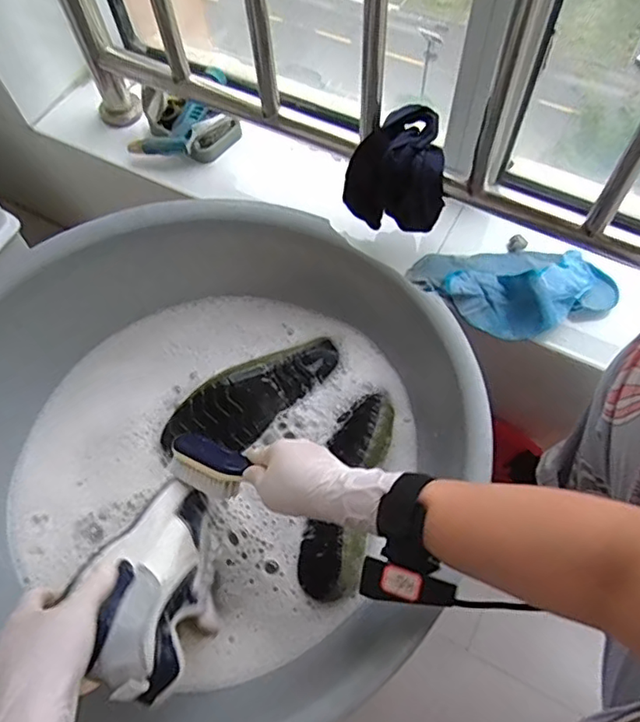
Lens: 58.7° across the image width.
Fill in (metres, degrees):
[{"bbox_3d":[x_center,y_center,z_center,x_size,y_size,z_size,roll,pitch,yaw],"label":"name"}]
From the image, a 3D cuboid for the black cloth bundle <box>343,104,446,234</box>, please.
[{"bbox_3d":[0.084,-0.214,0.638,0.106,0.087,0.122,5,64,5],"label":"black cloth bundle"}]

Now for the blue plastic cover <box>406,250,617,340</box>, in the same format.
[{"bbox_3d":[0.220,-0.084,0.644,0.227,0.036,0.116,-2,64,1],"label":"blue plastic cover"}]

